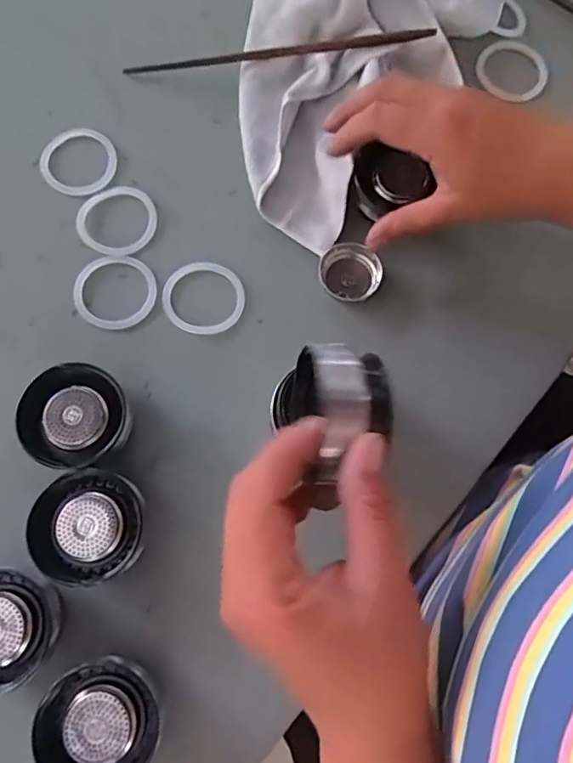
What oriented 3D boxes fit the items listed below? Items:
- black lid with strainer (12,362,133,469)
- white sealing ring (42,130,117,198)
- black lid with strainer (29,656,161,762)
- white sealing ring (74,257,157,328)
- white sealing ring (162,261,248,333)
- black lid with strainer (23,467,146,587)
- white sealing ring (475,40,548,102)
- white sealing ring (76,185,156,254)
[{"bbox_3d":[-0.138,0.025,0.354,0.066,0.034,0.063,0,77,-2],"label":"black lid with strainer"},{"bbox_3d":[-0.162,-0.172,0.422,0.057,0.005,0.058,0,77,-2],"label":"white sealing ring"},{"bbox_3d":[-0.107,0.198,0.313,0.065,0.033,0.064,0,77,-2],"label":"black lid with strainer"},{"bbox_3d":[-0.126,-0.066,0.395,0.060,0.004,0.057,0,77,-2],"label":"white sealing ring"},{"bbox_3d":[-0.061,-0.062,0.395,0.060,0.004,0.055,0,77,-2],"label":"white sealing ring"},{"bbox_3d":[-0.123,0.091,0.338,0.068,0.025,0.066,0,77,-2],"label":"black lid with strainer"},{"bbox_3d":[0.190,-0.263,0.448,0.059,0.011,0.059,0,77,-2],"label":"white sealing ring"},{"bbox_3d":[-0.128,-0.123,0.409,0.056,0.004,0.058,0,77,-2],"label":"white sealing ring"}]

